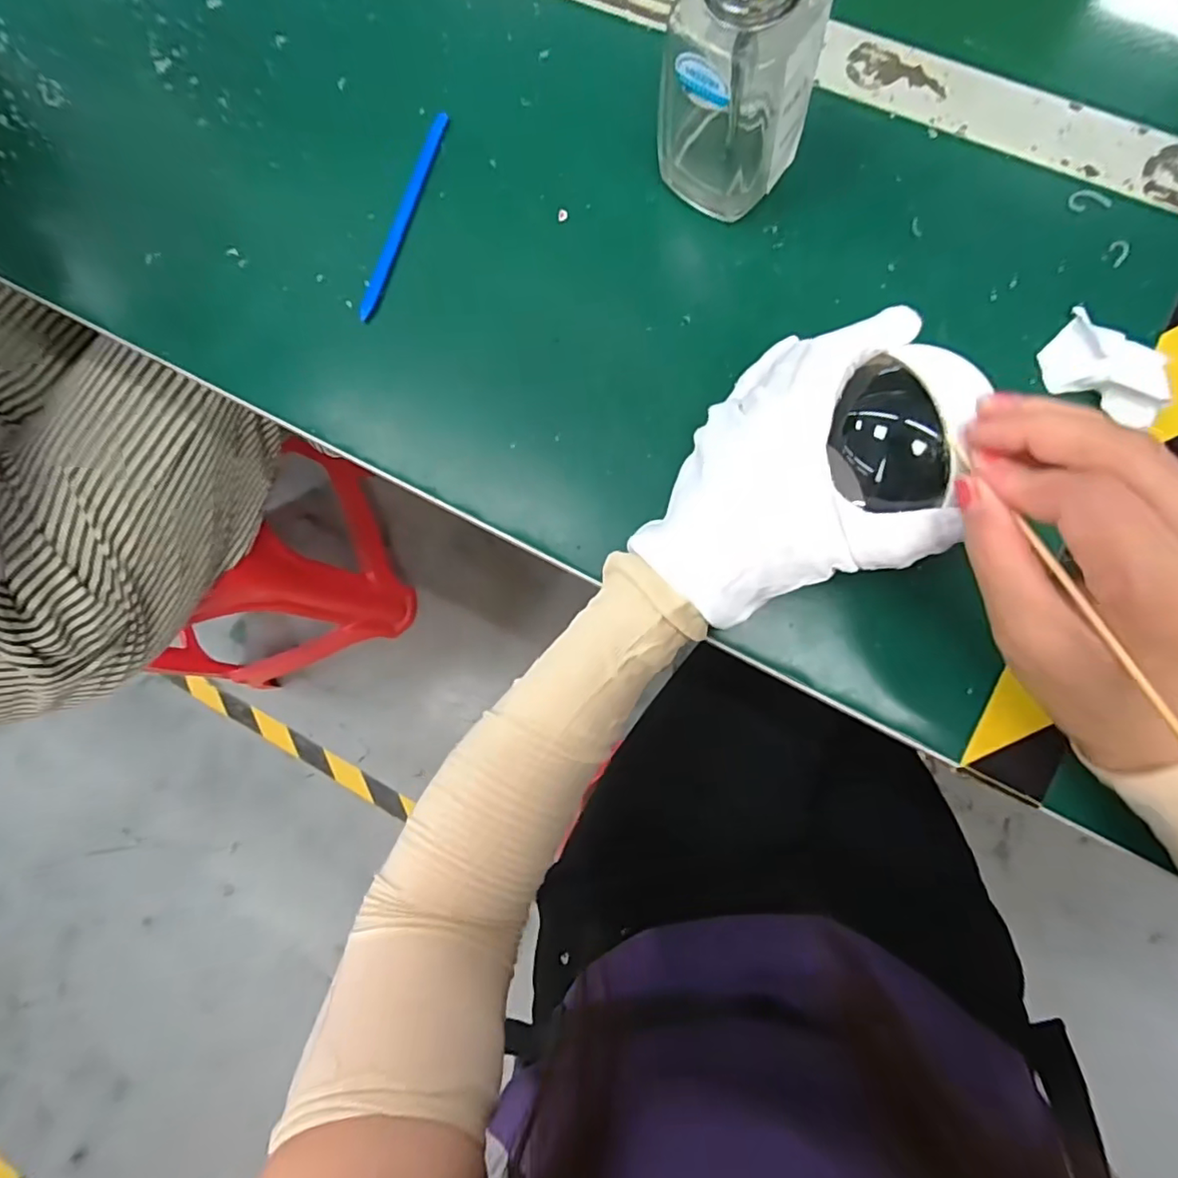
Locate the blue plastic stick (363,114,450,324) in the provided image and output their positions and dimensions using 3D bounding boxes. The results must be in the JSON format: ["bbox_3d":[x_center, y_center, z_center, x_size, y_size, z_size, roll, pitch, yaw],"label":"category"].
[{"bbox_3d":[-0.107,-0.216,0.339,0.010,0.005,0.130,18,86,7],"label":"blue plastic stick"}]

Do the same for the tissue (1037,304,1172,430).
[{"bbox_3d":[0.247,-0.105,0.279,0.036,0.028,0.057,-42,81,0],"label":"tissue"}]

